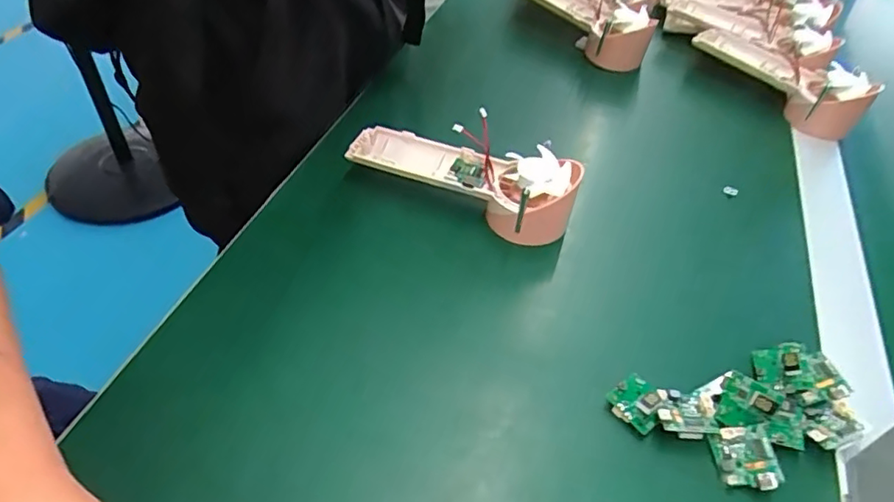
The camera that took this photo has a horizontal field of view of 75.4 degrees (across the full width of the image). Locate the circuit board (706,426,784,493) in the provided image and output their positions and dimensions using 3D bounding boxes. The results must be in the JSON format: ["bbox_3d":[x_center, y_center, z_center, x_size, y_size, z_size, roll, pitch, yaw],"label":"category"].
[{"bbox_3d":[0.159,0.111,0.309,0.029,0.007,0.032,-15,52,12],"label":"circuit board"}]

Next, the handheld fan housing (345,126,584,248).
[{"bbox_3d":[0.010,-0.055,0.447,0.177,0.054,0.061,20,48,15],"label":"handheld fan housing"}]

